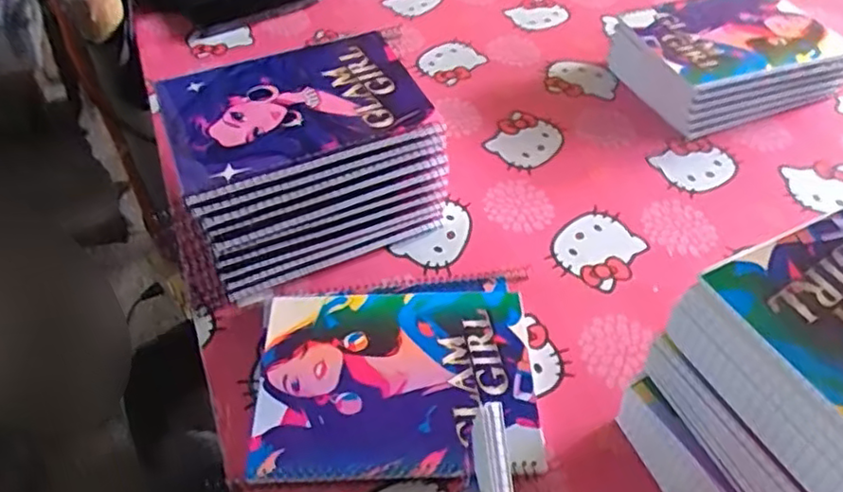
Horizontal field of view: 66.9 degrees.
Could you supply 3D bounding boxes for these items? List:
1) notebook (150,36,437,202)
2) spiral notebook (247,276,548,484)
[{"bbox_3d":[-0.102,-0.114,0.509,0.193,0.012,0.145,-18,51,-15],"label":"notebook"},{"bbox_3d":[-0.019,0.094,0.474,0.196,0.017,0.157,-2,48,-1],"label":"spiral notebook"}]

